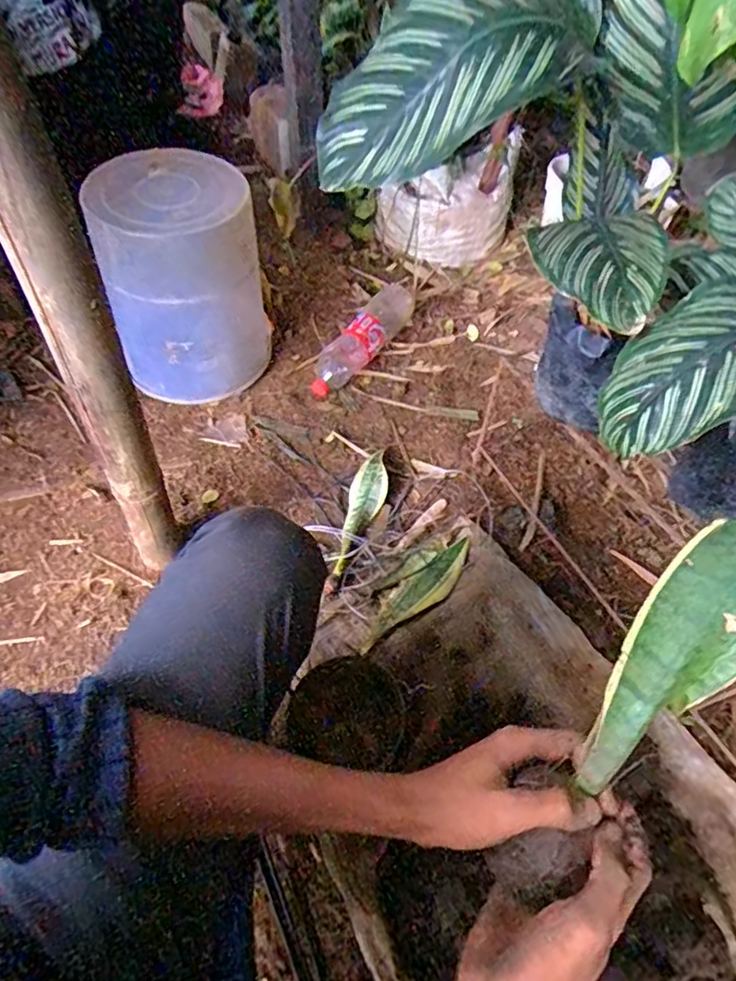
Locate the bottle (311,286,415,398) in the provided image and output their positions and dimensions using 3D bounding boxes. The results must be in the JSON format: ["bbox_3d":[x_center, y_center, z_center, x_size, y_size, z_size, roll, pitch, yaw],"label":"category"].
[{"bbox_3d":[-0.019,-0.313,1.213,0.090,0.079,0.300,29,61,14],"label":"bottle"}]

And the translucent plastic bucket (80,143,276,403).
[{"bbox_3d":[-0.318,-0.374,1.058,0.241,0.385,0.220,-5,58,-7],"label":"translucent plastic bucket"}]

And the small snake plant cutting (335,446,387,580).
[{"bbox_3d":[-0.008,0.034,0.999,0.059,0.024,0.264,11,54,7],"label":"small snake plant cutting"}]

